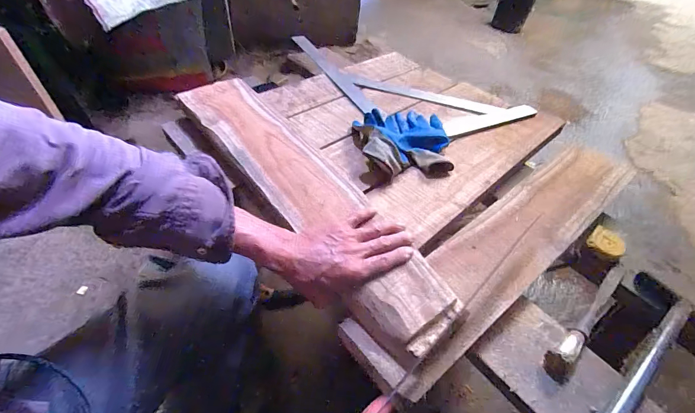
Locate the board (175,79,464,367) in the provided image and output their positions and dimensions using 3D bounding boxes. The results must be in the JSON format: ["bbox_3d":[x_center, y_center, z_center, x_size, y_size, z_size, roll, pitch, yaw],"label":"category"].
[{"bbox_3d":[-0.091,-0.045,0.554,0.123,0.042,0.632,-27,56,-27],"label":"board"}]

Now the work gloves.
[{"bbox_3d":[0.105,-0.132,0.658,0.176,0.051,0.203,-2,47,-8],"label":"work gloves"}]

